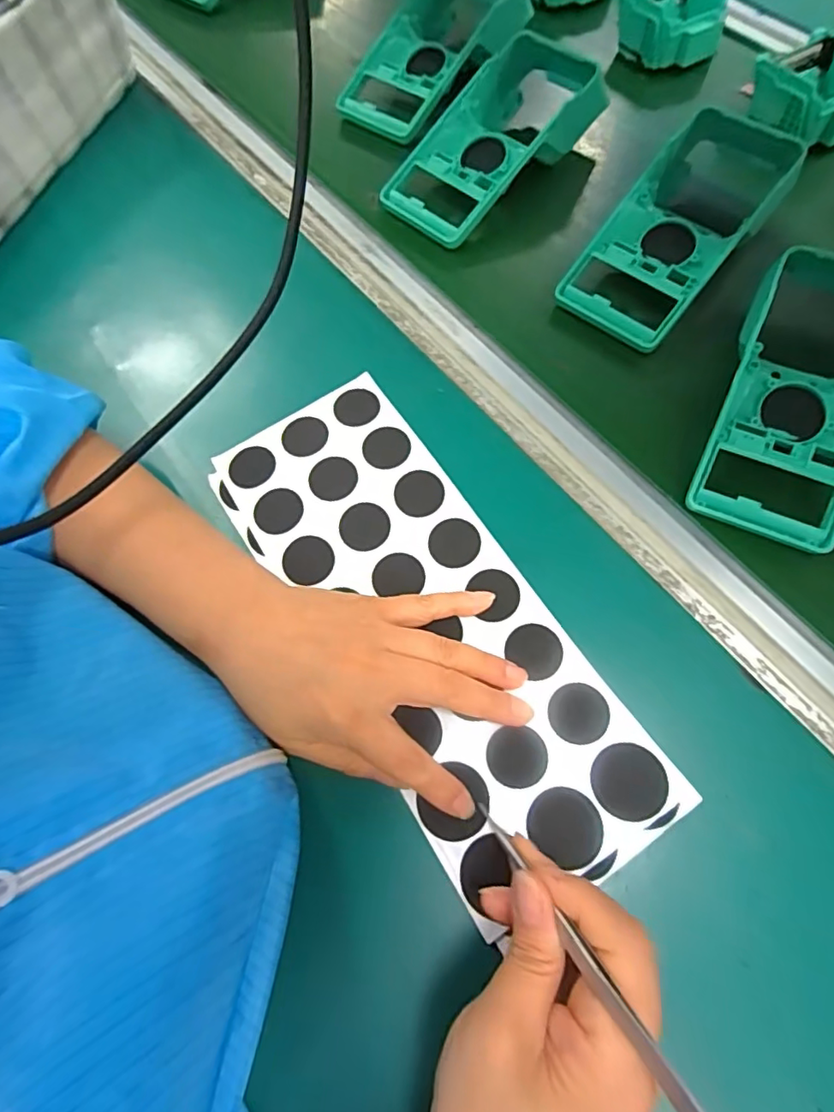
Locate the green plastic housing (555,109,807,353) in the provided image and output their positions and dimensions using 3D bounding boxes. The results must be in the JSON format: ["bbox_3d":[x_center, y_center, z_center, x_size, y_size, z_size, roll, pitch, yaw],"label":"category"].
[{"bbox_3d":[0.183,-0.230,0.387,0.088,0.049,0.185,38,74,16],"label":"green plastic housing"}]

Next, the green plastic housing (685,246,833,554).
[{"bbox_3d":[0.228,-0.100,0.328,0.084,0.052,0.184,21,70,11],"label":"green plastic housing"}]

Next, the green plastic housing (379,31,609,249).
[{"bbox_3d":[0.069,-0.331,0.435,0.205,0.051,0.092,-43,72,-13],"label":"green plastic housing"}]

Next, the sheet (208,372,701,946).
[{"bbox_3d":[0.001,0.029,0.308,0.120,0.008,0.303,-35,70,-11],"label":"sheet"}]

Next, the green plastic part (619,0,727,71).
[{"bbox_3d":[0.223,-0.474,0.495,0.085,0.033,0.087,-10,68,-1],"label":"green plastic part"}]

